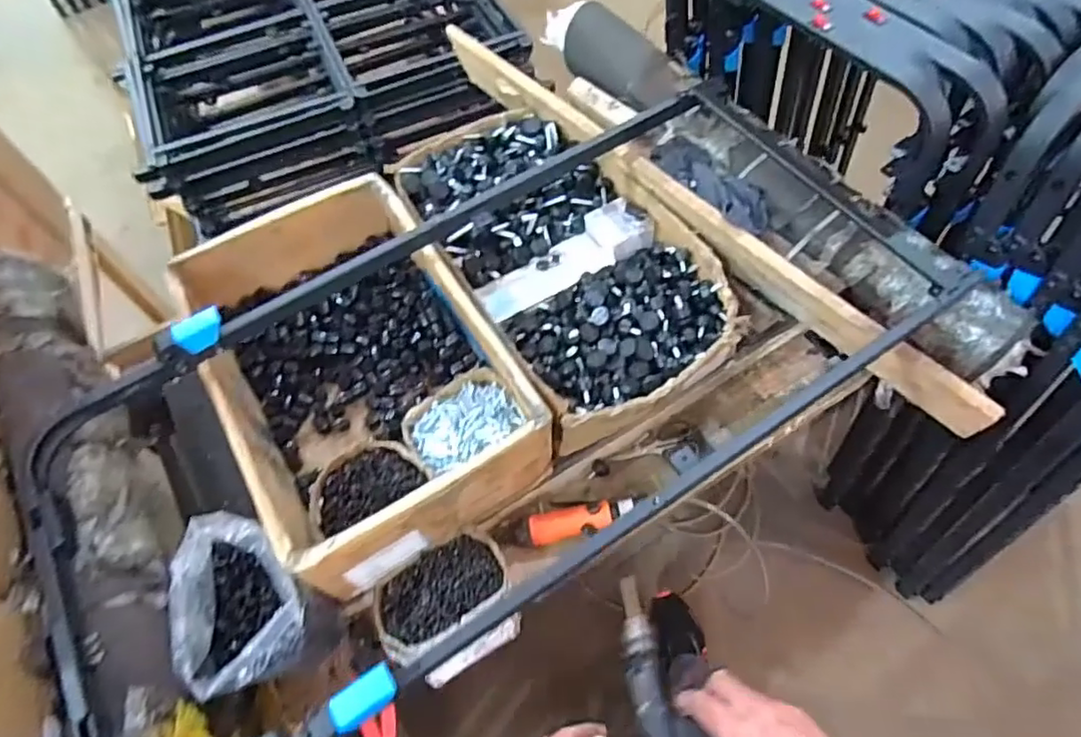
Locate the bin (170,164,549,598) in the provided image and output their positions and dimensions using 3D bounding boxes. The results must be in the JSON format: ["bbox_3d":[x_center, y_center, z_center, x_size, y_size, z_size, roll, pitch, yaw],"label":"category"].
[{"bbox_3d":[-0.262,-0.010,0.890,0.342,0.178,0.548,-29,63,-13],"label":"bin"}]

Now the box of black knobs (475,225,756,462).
[{"bbox_3d":[0.105,-0.078,0.905,0.318,0.097,0.320,-28,63,-12],"label":"box of black knobs"}]

